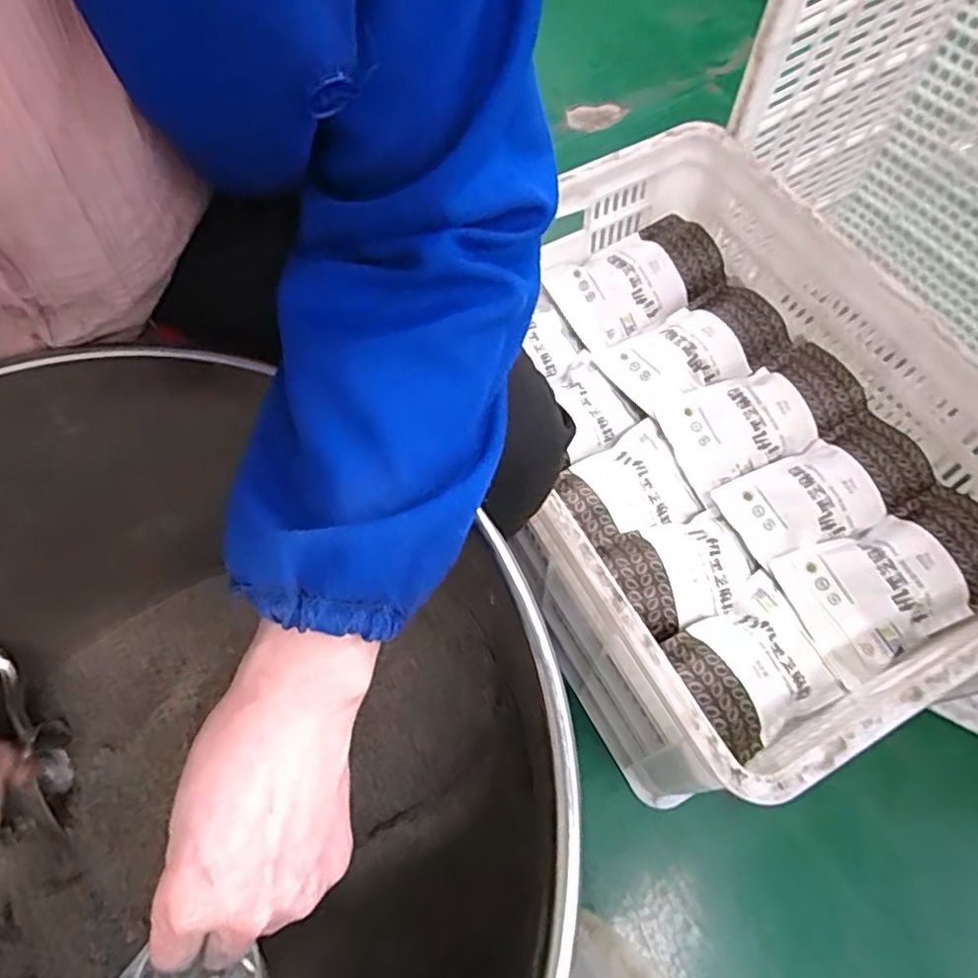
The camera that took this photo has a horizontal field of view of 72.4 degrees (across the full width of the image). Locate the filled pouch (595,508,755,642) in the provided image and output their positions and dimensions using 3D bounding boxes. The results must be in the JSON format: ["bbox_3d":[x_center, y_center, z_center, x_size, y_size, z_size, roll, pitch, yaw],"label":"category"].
[{"bbox_3d":[0.188,0.077,0.653,0.139,0.029,0.105,-20,65,-9],"label":"filled pouch"}]

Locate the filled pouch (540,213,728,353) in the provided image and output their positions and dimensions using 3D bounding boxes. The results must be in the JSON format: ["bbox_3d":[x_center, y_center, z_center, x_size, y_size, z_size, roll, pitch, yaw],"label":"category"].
[{"bbox_3d":[0.182,-0.264,0.835,0.211,0.037,0.136,-30,67,-14],"label":"filled pouch"}]

